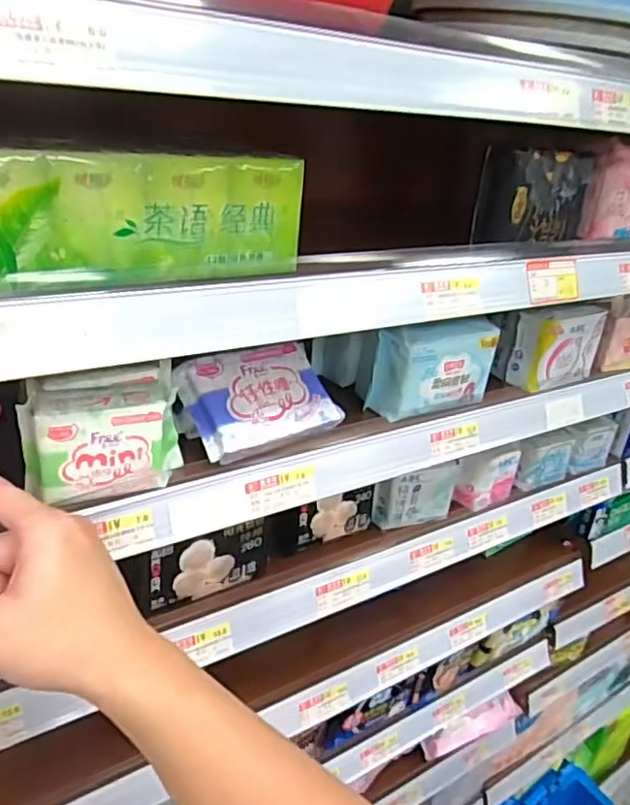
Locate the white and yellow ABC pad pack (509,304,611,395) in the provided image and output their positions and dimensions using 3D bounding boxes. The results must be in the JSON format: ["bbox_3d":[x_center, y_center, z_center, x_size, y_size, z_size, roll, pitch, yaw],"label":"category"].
[{"bbox_3d":[0.274,-0.065,0.698,0.124,0.083,0.044,-13,34,-34],"label":"white and yellow ABC pad pack"}]

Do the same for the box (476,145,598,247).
[{"bbox_3d":[0.201,-0.186,0.560,0.115,0.076,0.025,-10,32,-29],"label":"box"}]

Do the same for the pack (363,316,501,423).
[{"bbox_3d":[0.116,-0.036,0.597,0.128,0.084,0.043,-10,32,-29],"label":"pack"}]

